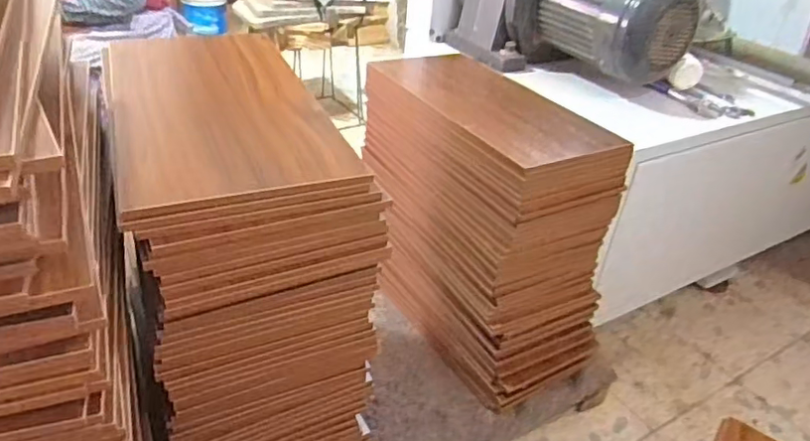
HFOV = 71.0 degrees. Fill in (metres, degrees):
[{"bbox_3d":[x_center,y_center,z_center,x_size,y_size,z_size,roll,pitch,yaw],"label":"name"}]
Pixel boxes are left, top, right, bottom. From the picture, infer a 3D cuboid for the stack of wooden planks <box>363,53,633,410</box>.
[{"bbox_3d":[0.160,-0.003,1.134,0.293,0.461,0.518,-13,37,-25],"label":"stack of wooden planks"}]

